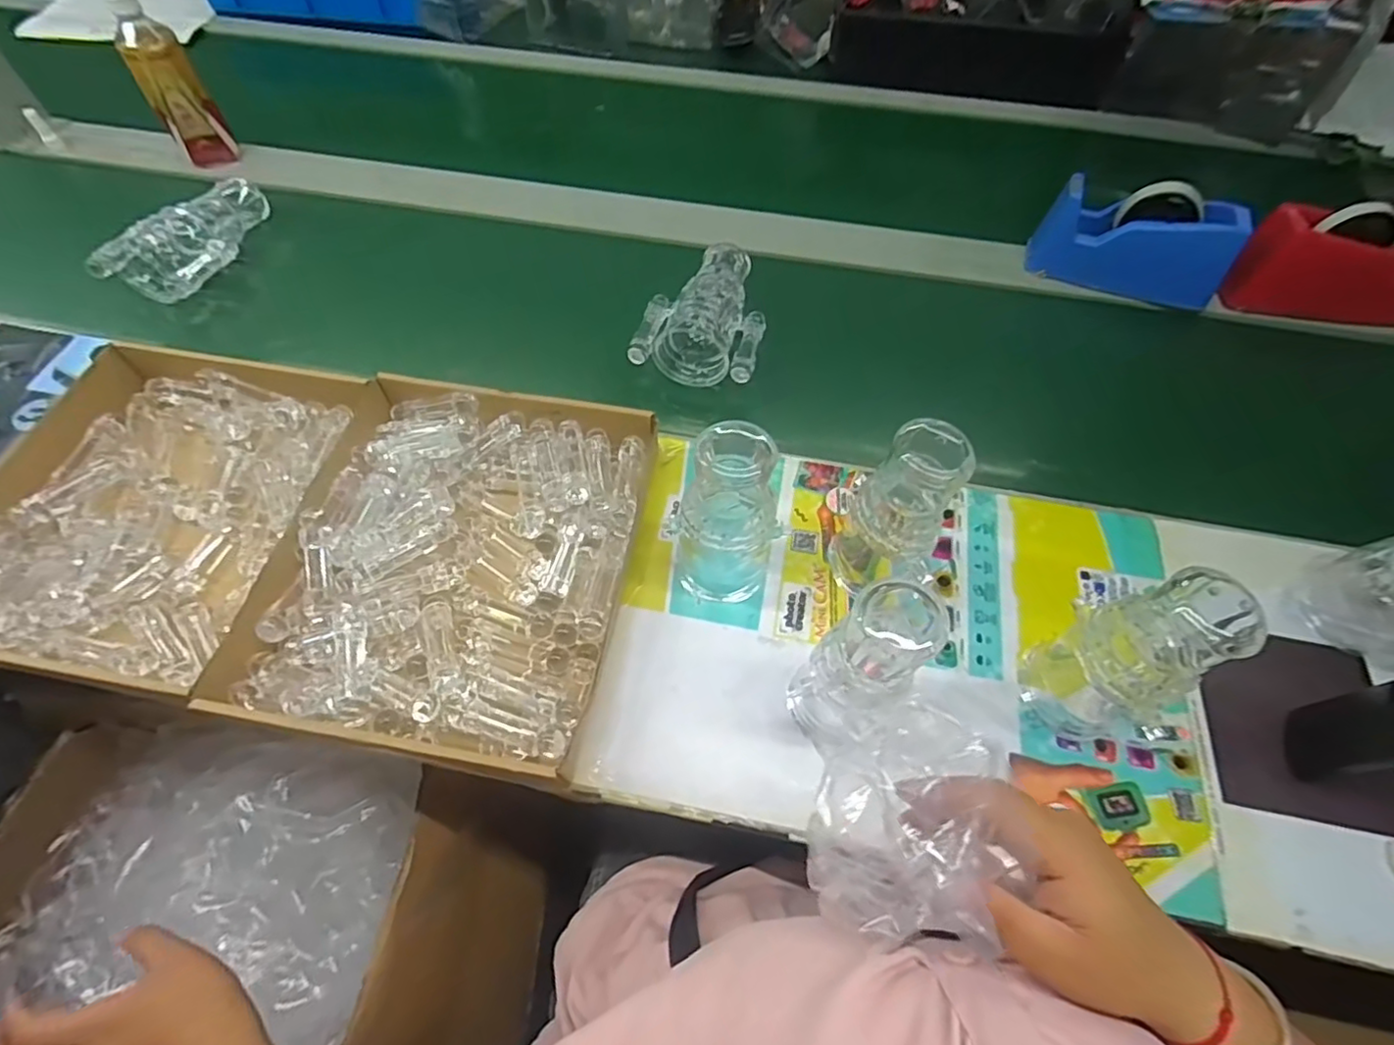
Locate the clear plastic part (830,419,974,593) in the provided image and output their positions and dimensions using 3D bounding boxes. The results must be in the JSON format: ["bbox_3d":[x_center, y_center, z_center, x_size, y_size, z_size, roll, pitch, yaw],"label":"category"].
[{"bbox_3d":[0.150,0.001,0.494,0.058,0.177,0.070,-1,60,-2],"label":"clear plastic part"}]

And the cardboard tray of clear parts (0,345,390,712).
[{"bbox_3d":[-0.463,-0.018,0.555,0.287,0.046,0.317,11,60,5],"label":"cardboard tray of clear parts"}]

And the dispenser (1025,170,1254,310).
[{"bbox_3d":[0.509,-0.328,0.740,0.203,0.103,0.060,19,61,10],"label":"dispenser"}]

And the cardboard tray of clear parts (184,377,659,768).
[{"bbox_3d":[-0.195,0.030,0.539,0.274,0.060,0.322,10,60,5],"label":"cardboard tray of clear parts"}]

